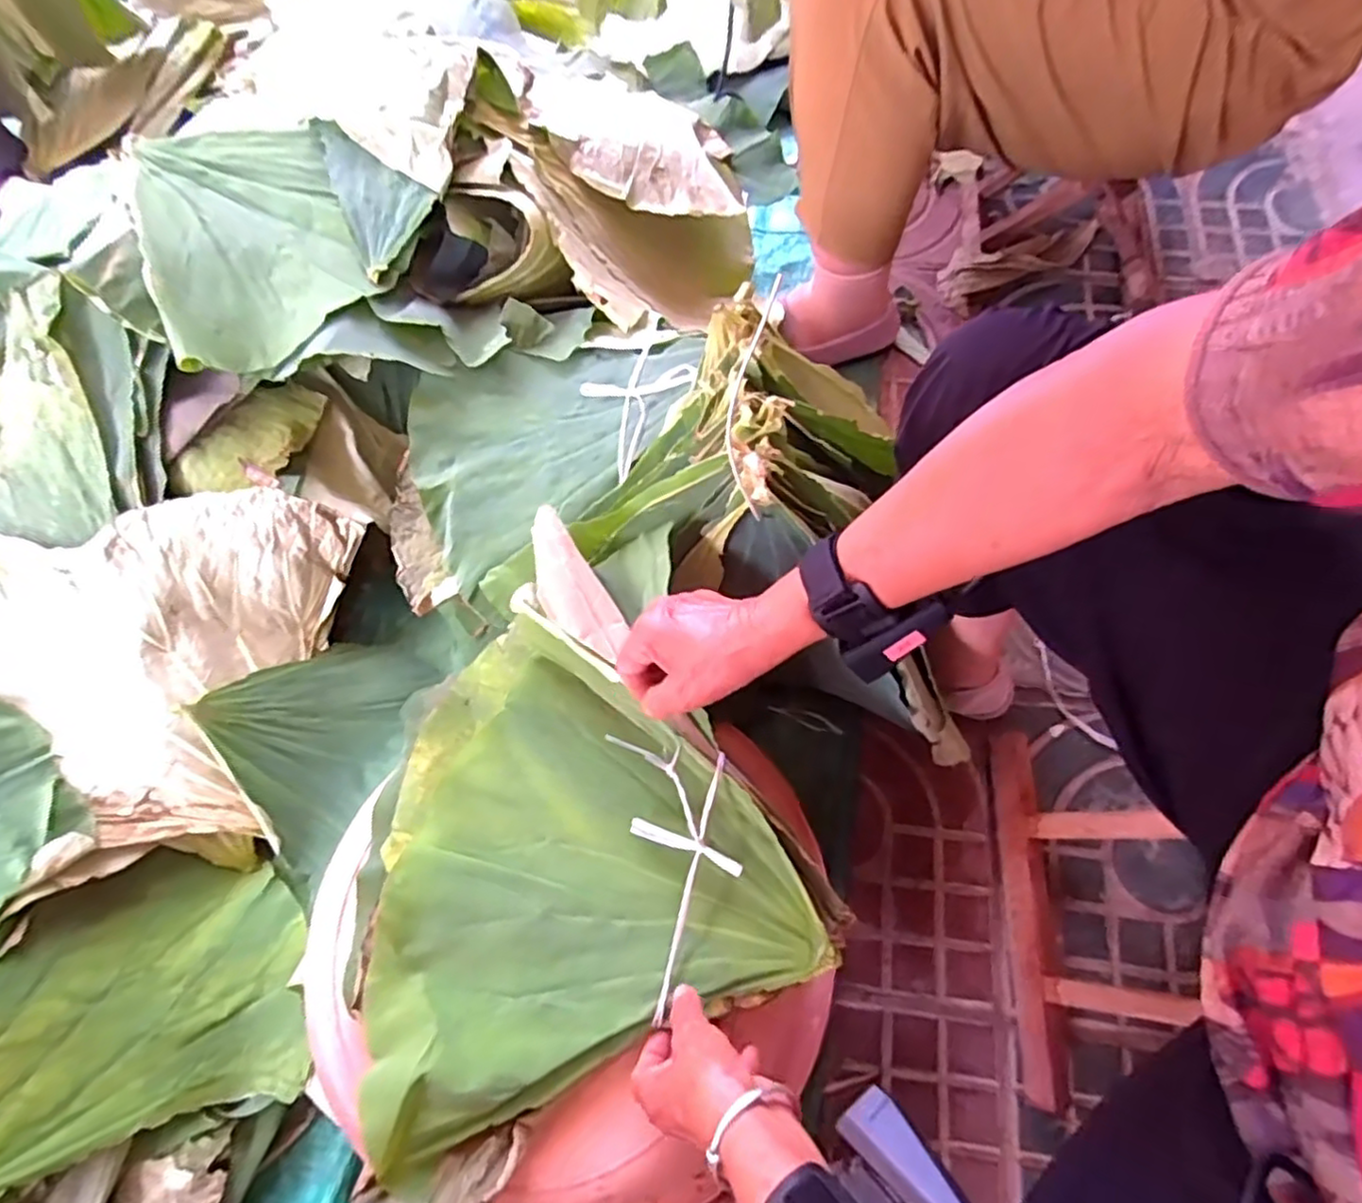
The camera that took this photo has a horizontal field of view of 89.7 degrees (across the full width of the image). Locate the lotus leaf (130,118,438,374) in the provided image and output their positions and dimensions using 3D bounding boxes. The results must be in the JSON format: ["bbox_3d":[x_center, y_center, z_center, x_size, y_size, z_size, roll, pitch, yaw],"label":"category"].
[{"bbox_3d":[-0.465,-0.406,0.729,0.317,0.052,0.291,39,74,15],"label":"lotus leaf"}]

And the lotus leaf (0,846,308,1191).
[{"bbox_3d":[-0.472,0.341,0.594,0.284,0.050,0.222,2,57,-38],"label":"lotus leaf"}]

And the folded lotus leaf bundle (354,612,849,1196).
[{"bbox_3d":[-0.099,0.172,0.509,0.316,0.048,0.317,-24,70,-8],"label":"folded lotus leaf bundle"}]

